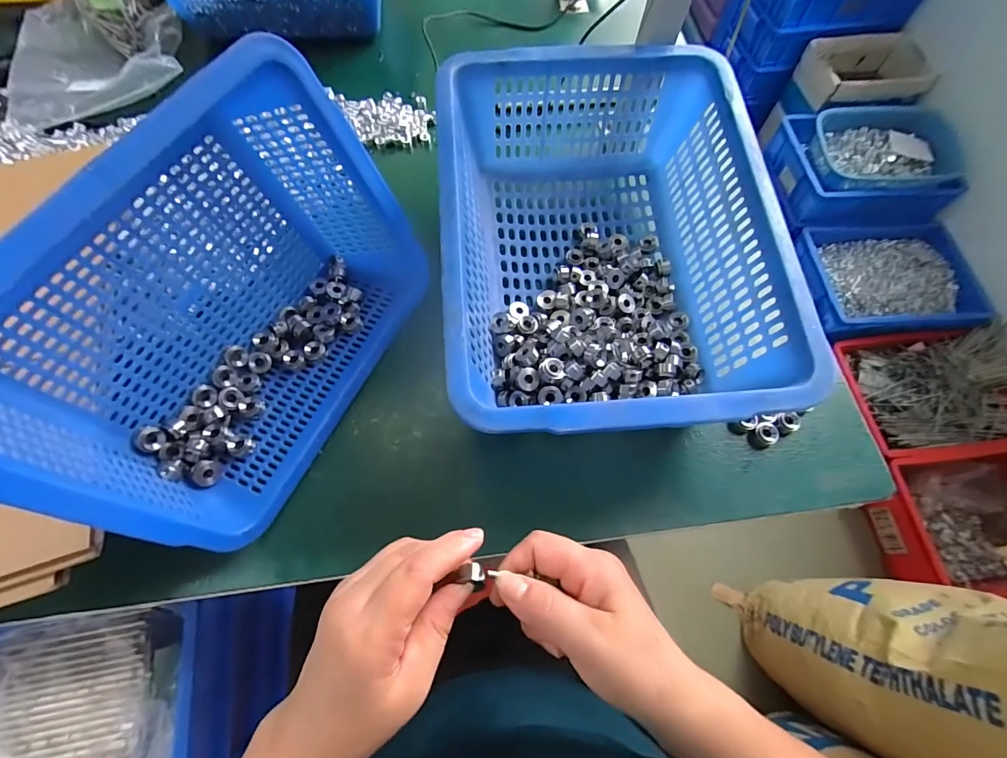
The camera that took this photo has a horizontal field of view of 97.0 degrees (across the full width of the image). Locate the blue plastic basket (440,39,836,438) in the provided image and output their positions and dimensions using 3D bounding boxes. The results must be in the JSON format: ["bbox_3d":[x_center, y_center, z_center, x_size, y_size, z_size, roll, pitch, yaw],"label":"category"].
[{"bbox_3d":[0.082,-0.115,0.402,0.263,0.111,0.345,-3,69,-4],"label":"blue plastic basket"}]

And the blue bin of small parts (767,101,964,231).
[{"bbox_3d":[1.112,-0.647,1.347,0.489,0.168,0.359,-6,67,-5],"label":"blue bin of small parts"}]

